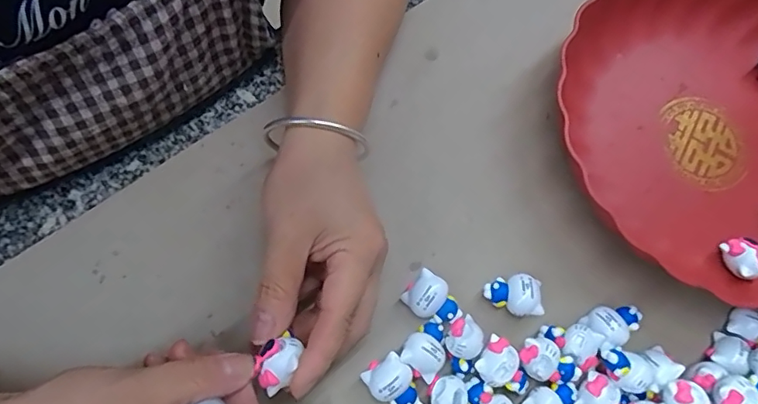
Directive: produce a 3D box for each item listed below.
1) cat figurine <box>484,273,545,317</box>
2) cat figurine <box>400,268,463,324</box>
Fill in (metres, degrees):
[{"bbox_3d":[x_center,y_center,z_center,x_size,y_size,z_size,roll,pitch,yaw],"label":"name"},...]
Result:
[{"bbox_3d":[0.081,0.057,0.315,0.030,0.018,0.024,-4,73,-5],"label":"cat figurine"},{"bbox_3d":[0.033,0.060,0.312,0.034,0.022,0.024,40,75,8],"label":"cat figurine"}]

